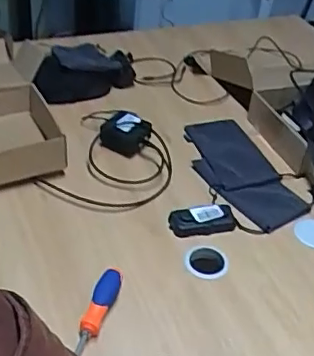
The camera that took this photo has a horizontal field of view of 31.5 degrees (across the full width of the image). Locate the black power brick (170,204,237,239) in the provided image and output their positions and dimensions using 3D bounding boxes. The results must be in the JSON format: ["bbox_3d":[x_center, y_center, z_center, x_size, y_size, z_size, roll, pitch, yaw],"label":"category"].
[{"bbox_3d":[0.076,0.069,0.914,0.106,0.034,0.048,-6,41,-16],"label":"black power brick"}]

